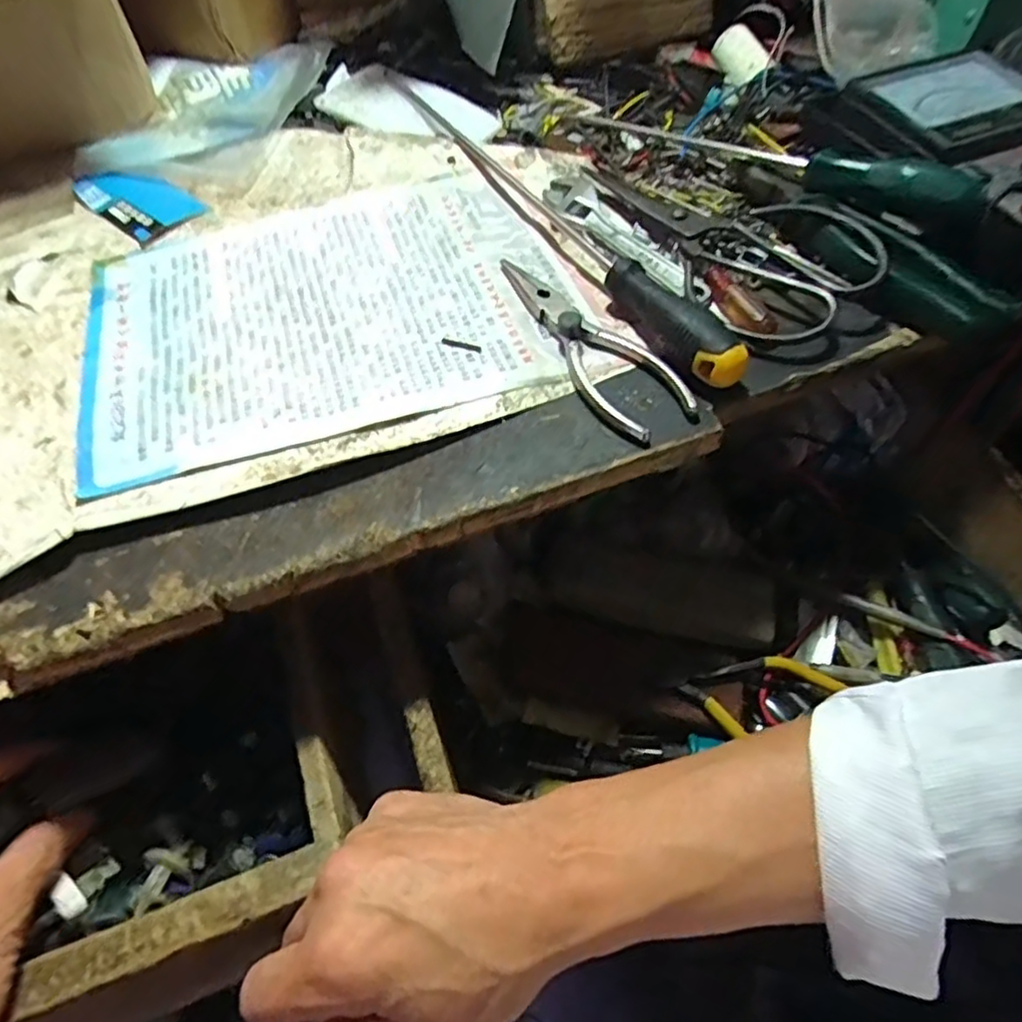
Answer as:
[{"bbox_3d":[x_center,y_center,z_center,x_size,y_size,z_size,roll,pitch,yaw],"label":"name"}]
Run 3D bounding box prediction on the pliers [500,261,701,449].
[{"bbox_3d":[0.042,-0.098,0.358,0.047,0.017,0.154,-23,59,-14],"label":"pliers"}]

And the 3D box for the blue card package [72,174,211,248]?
[{"bbox_3d":[-0.257,-0.217,0.455,0.088,0.005,0.054,36,64,22],"label":"blue card package"}]

